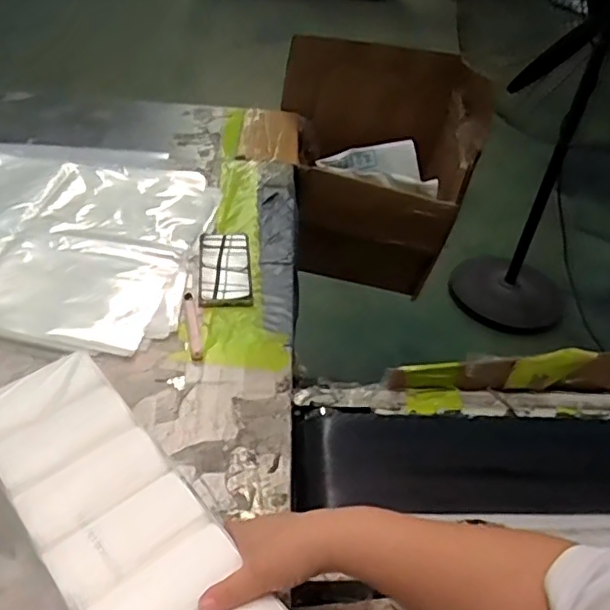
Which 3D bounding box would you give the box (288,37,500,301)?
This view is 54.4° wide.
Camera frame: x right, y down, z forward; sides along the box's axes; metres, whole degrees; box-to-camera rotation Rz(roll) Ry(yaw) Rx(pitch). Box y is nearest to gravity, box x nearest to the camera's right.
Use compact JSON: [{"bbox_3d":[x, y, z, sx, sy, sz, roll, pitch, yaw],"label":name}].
[{"bbox_3d":[0.150,-0.279,1.259,0.359,0.461,0.231,2,41,-5],"label":"box"}]

